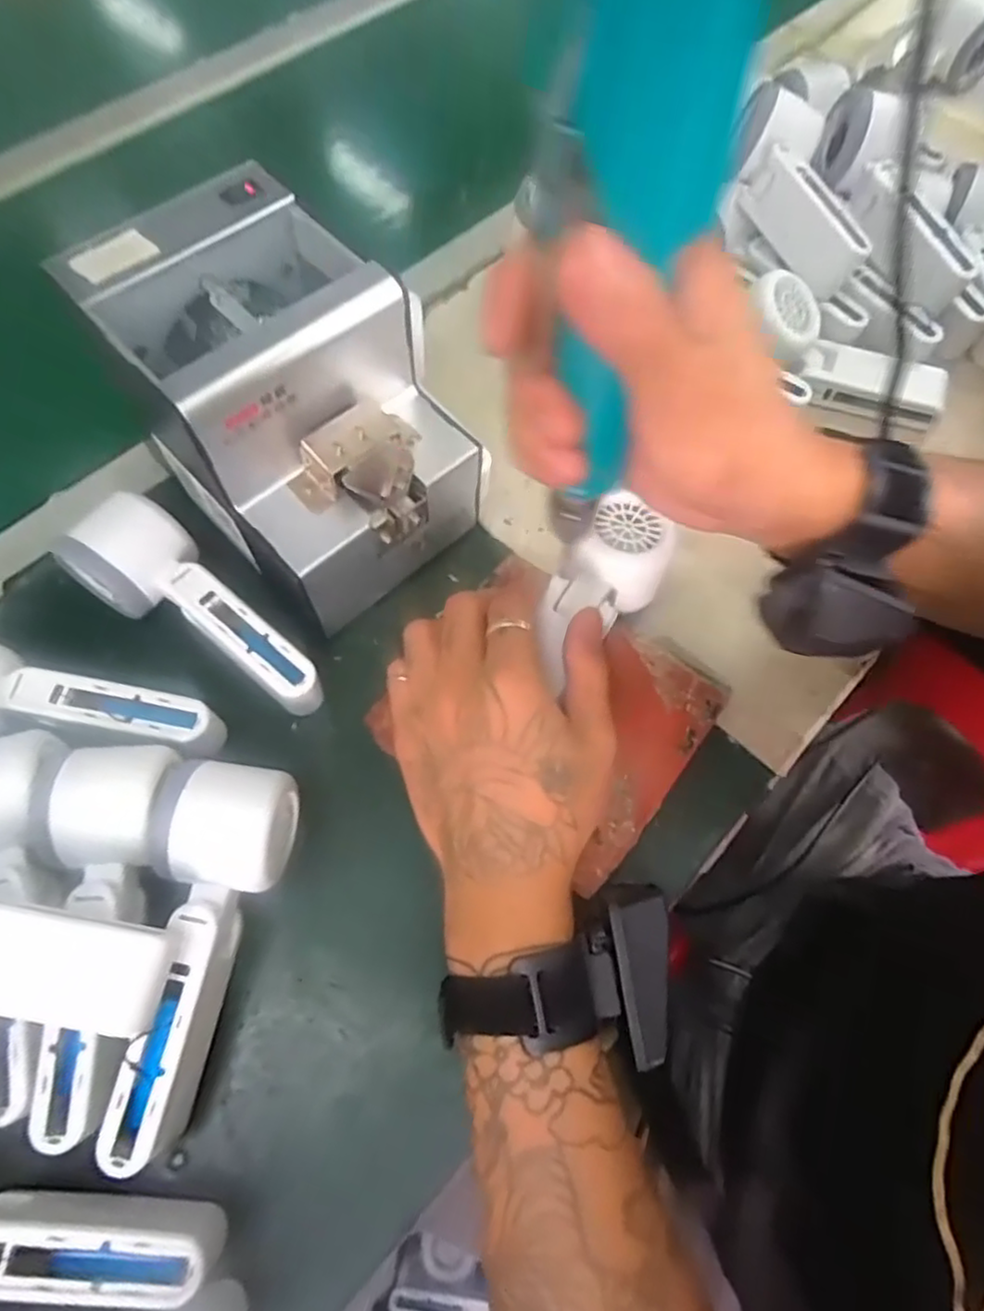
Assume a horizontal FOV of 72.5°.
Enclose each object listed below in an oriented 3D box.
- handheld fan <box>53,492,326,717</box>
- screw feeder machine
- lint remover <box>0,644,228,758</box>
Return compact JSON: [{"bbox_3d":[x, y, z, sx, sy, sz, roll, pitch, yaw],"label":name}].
[{"bbox_3d":[-0.163,-0.022,0.362,0.153,0.040,0.058,41,72,15],"label":"handheld fan"},{"bbox_3d":[-0.104,-0.131,0.368,0.128,0.141,0.177,-42,73,-17],"label":"screw feeder machine"},{"bbox_3d":[-0.224,0.032,0.345,0.148,0.055,0.054,12,67,4],"label":"lint remover"}]

